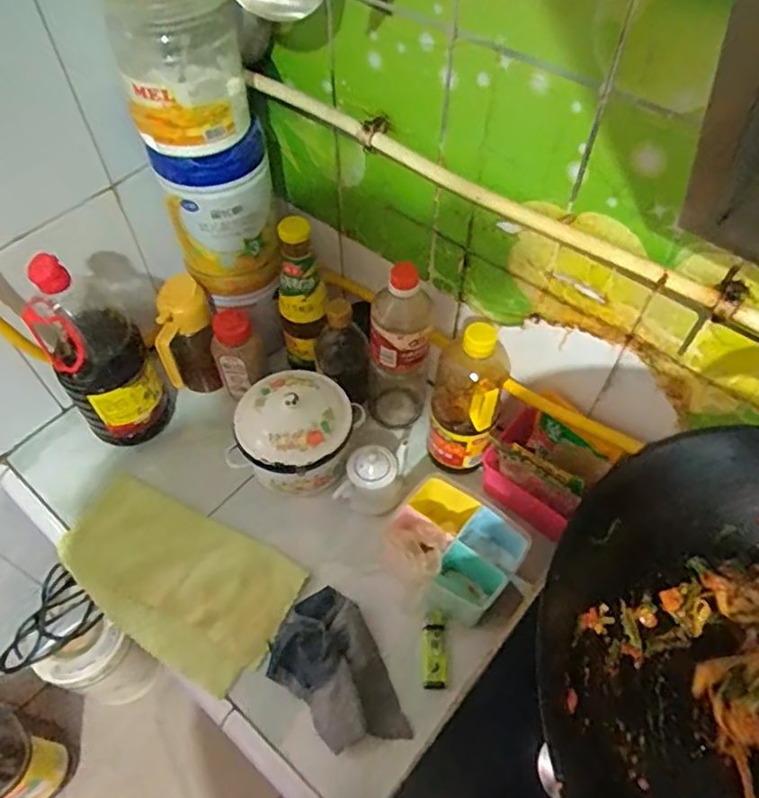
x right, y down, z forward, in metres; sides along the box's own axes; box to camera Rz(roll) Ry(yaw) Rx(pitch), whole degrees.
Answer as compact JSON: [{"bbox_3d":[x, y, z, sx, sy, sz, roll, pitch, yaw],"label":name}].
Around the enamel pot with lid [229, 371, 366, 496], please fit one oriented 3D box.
[{"bbox_3d":[-0.111,0.045,0.809,0.147,0.134,0.144,0,56,0],"label":"enamel pot with lid"}]

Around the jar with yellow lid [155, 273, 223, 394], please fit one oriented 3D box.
[{"bbox_3d":[-0.268,-0.078,0.855,0.079,0.175,0.078,-14,57,-10],"label":"jar with yellow lid"}]

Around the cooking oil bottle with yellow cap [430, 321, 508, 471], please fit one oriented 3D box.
[{"bbox_3d":[0.105,0.004,0.752,0.084,0.230,0.089,0,56,0],"label":"cooking oil bottle with yellow cap"}]

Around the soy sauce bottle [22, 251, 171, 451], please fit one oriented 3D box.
[{"bbox_3d":[-0.358,-0.056,0.771,0.111,0.285,0.101,-34,63,-21],"label":"soy sauce bottle"}]

